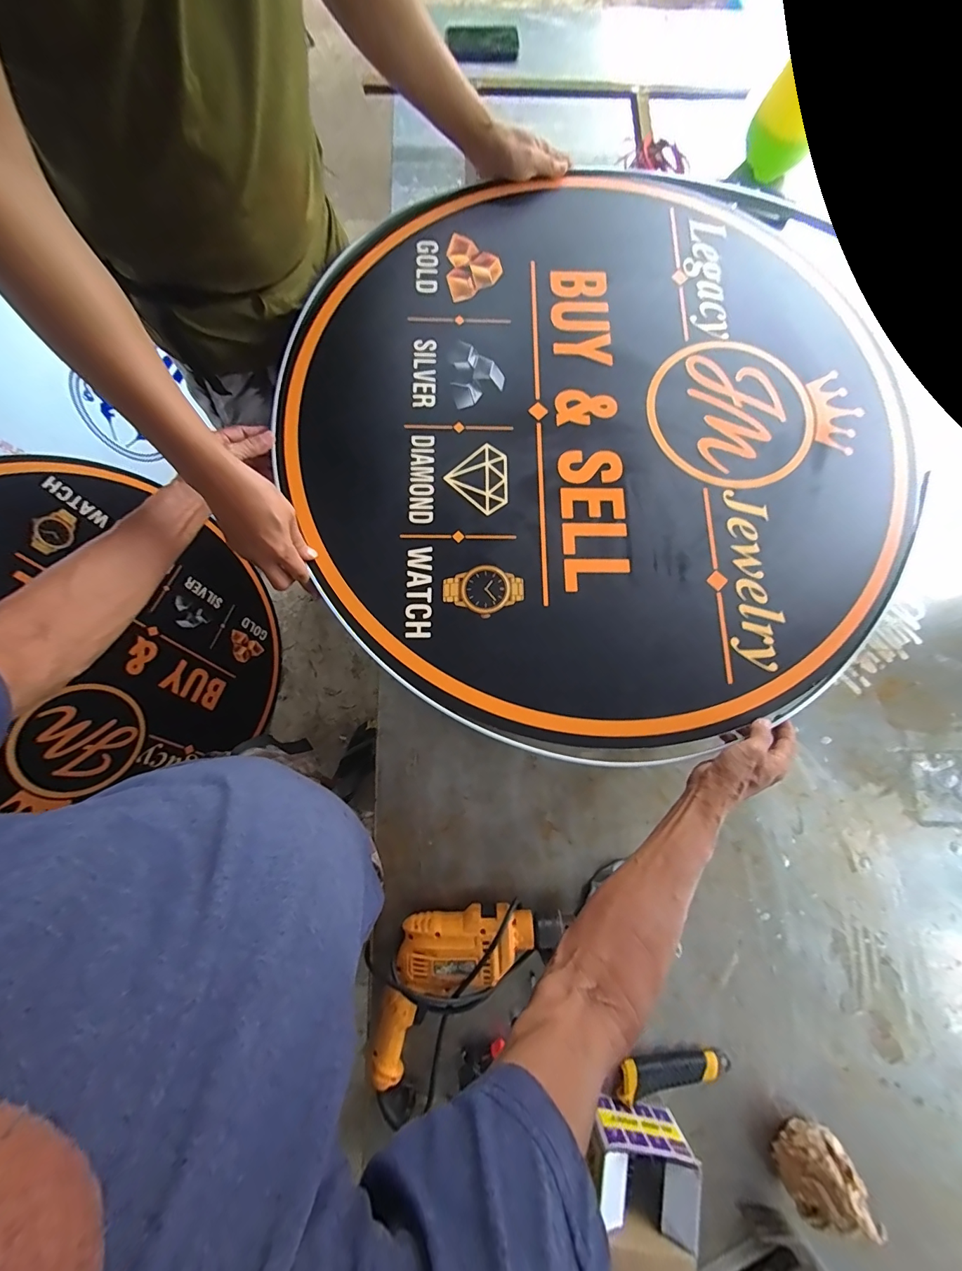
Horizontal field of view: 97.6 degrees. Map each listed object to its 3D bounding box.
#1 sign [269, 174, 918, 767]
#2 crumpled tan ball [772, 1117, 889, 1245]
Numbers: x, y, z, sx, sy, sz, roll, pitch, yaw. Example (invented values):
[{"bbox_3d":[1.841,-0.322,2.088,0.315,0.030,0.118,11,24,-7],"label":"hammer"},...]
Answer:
[{"bbox_3d":[0.154,-0.278,0.587,0.816,0.018,0.845,-1,78,-2],"label":"sign"},{"bbox_3d":[0.409,0.658,0.512,0.078,0.083,0.072,0,78,-1],"label":"crumpled tan ball"}]

